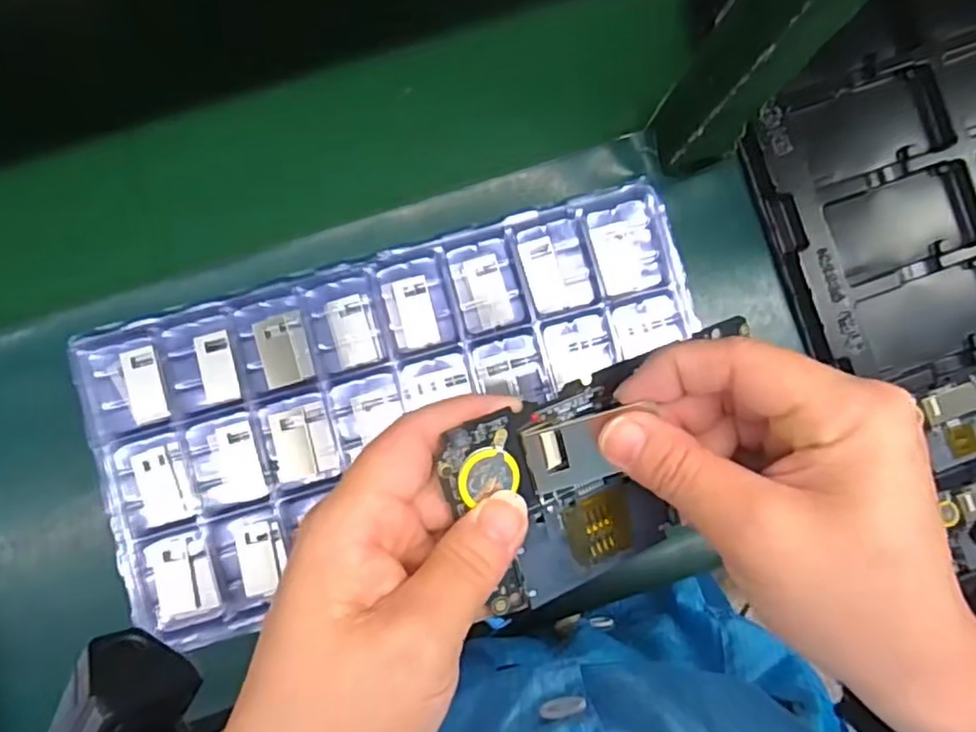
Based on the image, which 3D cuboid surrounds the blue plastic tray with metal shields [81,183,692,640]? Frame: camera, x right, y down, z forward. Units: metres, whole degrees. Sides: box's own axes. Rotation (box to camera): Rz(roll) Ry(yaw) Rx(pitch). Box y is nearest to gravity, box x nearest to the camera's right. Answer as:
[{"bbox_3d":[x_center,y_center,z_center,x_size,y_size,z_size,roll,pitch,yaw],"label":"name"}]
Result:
[{"bbox_3d":[-0.052,0.024,0.420,0.382,0.026,0.193,-17,86,-3],"label":"blue plastic tray with metal shields"}]

